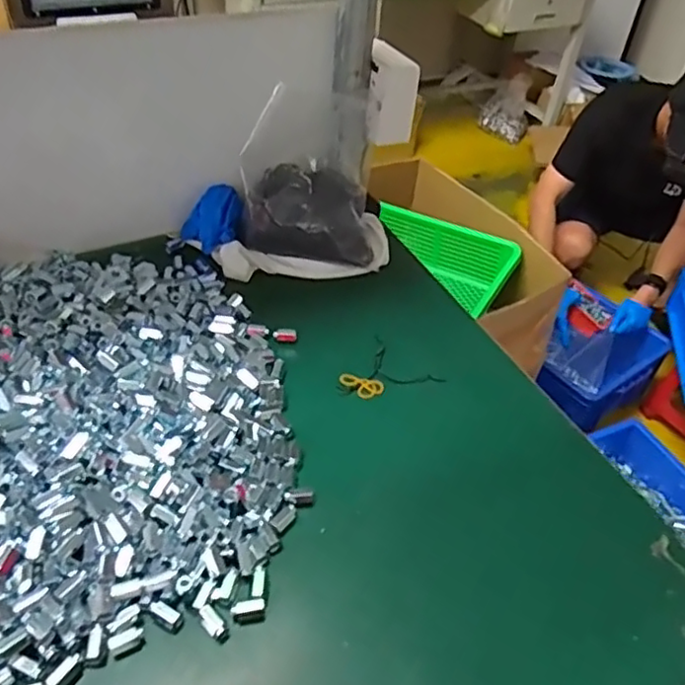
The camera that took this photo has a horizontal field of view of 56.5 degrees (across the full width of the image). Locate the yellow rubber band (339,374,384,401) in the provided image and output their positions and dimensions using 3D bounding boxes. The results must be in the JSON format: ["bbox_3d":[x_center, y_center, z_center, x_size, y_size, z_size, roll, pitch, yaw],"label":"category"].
[{"bbox_3d":[0.017,0.041,0.571,0.040,0.004,0.020,8,74,-7],"label":"yellow rubber band"}]

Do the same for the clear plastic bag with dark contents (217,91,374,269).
[{"bbox_3d":[-0.038,-0.140,0.701,0.137,0.086,0.093,-1,44,-7],"label":"clear plastic bag with dark contents"}]

